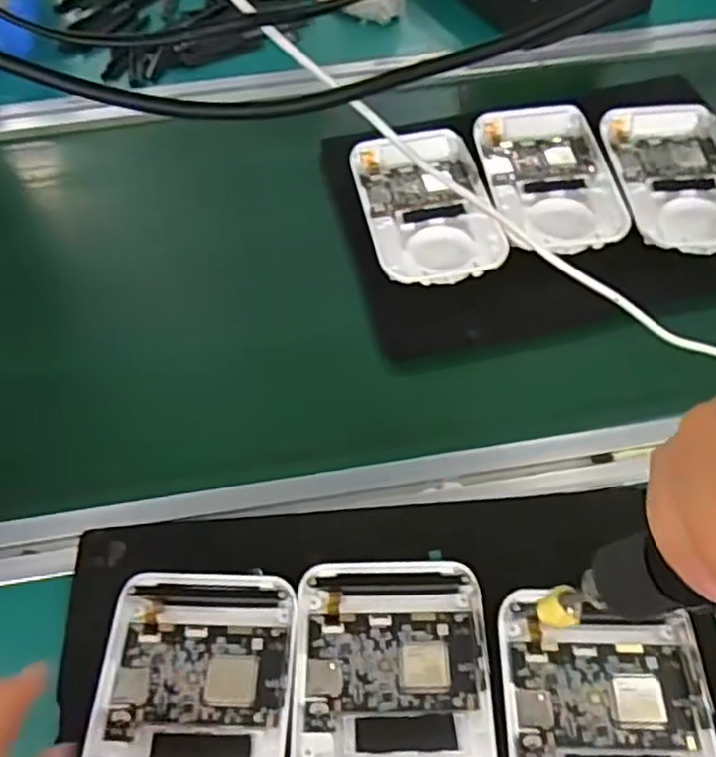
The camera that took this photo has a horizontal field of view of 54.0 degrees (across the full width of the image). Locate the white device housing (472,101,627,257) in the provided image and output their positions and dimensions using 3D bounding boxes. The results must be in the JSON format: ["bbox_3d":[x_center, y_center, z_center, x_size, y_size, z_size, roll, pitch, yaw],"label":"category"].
[{"bbox_3d":[0.154,-0.166,0.563,0.096,0.014,0.161,-7,55,-1],"label":"white device housing"}]

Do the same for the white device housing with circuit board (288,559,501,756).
[{"bbox_3d":[0.017,0.167,0.336,0.097,0.015,0.153,-3,55,2],"label":"white device housing with circuit board"}]

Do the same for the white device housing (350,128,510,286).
[{"bbox_3d":[0.053,-0.139,0.551,0.096,0.013,0.159,-11,55,-3],"label":"white device housing"}]

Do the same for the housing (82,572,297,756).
[{"bbox_3d":[-0.083,0.173,0.337,0.097,0.015,0.154,-1,55,3],"label":"housing"}]

